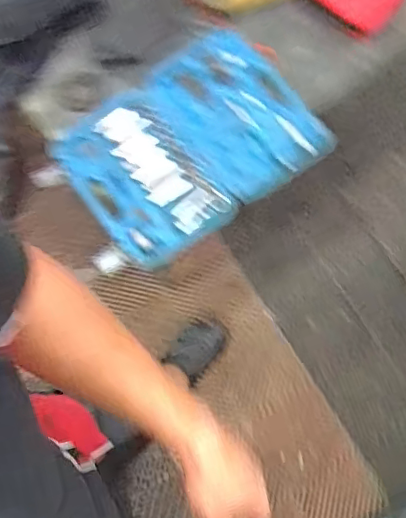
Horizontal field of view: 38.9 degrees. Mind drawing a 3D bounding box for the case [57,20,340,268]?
[{"bbox_3d":[-0.020,-0.191,0.965,0.388,0.036,0.288,-36,78,-8],"label":"case"}]

